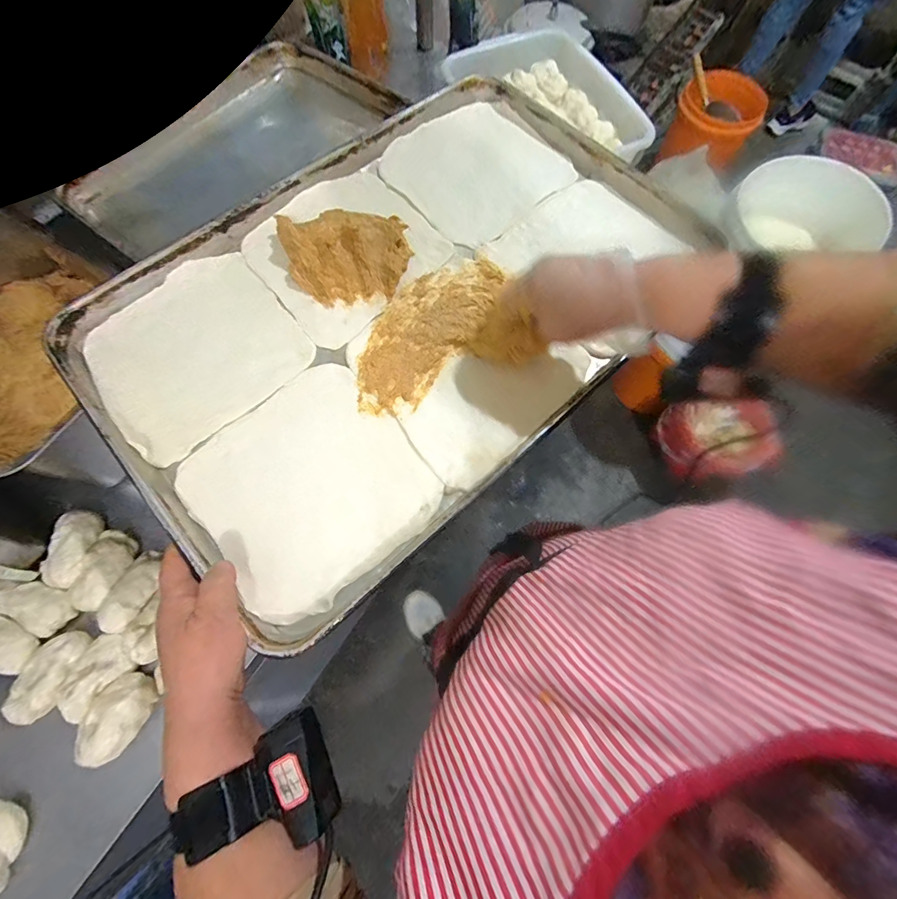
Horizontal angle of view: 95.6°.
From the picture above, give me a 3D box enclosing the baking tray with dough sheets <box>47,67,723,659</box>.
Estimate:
[{"bbox_3d":[-0.043,-0.164,0.417,0.593,0.043,0.397,-42,77,-14],"label":"baking tray with dough sheets"}]

